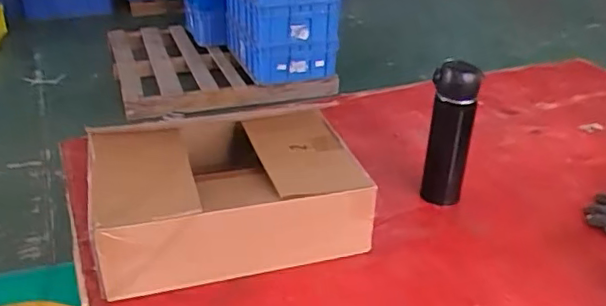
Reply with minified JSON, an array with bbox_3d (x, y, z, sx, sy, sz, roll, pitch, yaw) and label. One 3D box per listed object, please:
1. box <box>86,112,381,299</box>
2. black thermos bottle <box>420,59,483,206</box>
[{"bbox_3d":[-0.096,0.061,0.791,0.333,0.130,0.229,-8,30,-16],"label":"box"},{"bbox_3d":[0.218,-0.028,0.884,0.059,0.208,0.058,16,32,26],"label":"black thermos bottle"}]

